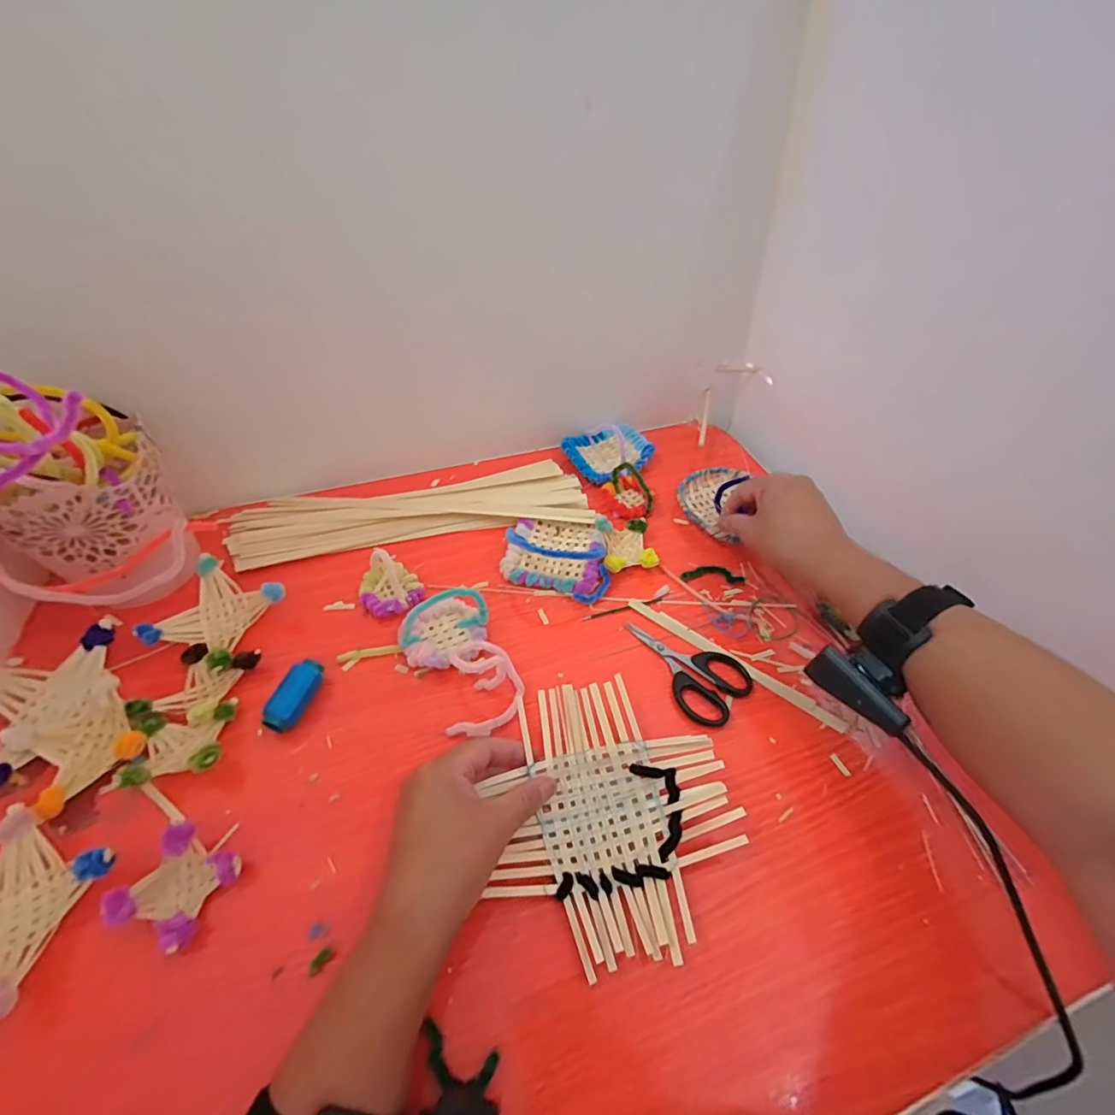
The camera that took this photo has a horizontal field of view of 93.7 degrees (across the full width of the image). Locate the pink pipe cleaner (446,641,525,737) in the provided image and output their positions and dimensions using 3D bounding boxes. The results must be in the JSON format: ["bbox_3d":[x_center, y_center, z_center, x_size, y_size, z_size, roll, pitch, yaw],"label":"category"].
[{"bbox_3d":[-0.055,0.095,0.409,0.056,0.044,0.074,-1,50,-4],"label":"pink pipe cleaner"}]

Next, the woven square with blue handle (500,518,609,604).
[{"bbox_3d":[-0.001,-0.010,0.508,0.099,0.033,0.096,6,50,2],"label":"woven square with blue handle"}]

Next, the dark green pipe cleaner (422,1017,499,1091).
[{"bbox_3d":[-0.055,0.270,0.281,0.043,0.007,0.021,16,51,10],"label":"dark green pipe cleaner"}]

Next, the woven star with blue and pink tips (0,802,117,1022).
[{"bbox_3d":[-0.317,0.205,0.306,0.080,0.034,0.082,18,51,12],"label":"woven star with blue and pink tips"}]

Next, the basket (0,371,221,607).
[{"bbox_3d":[-0.361,-0.032,0.399,0.119,0.190,0.113,-23,55,-21],"label":"basket"}]

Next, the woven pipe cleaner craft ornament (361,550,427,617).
[{"bbox_3d":[-0.153,0.021,0.472,0.052,0.036,0.053,1,50,-2],"label":"woven pipe cleaner craft ornament"}]

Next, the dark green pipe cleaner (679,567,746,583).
[{"bbox_3d":[0.151,0.015,0.512,0.060,0.006,0.020,5,50,1],"label":"dark green pipe cleaner"}]

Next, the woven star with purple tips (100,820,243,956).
[{"bbox_3d":[-0.230,0.200,0.319,0.050,0.032,0.053,22,52,15],"label":"woven star with purple tips"}]

